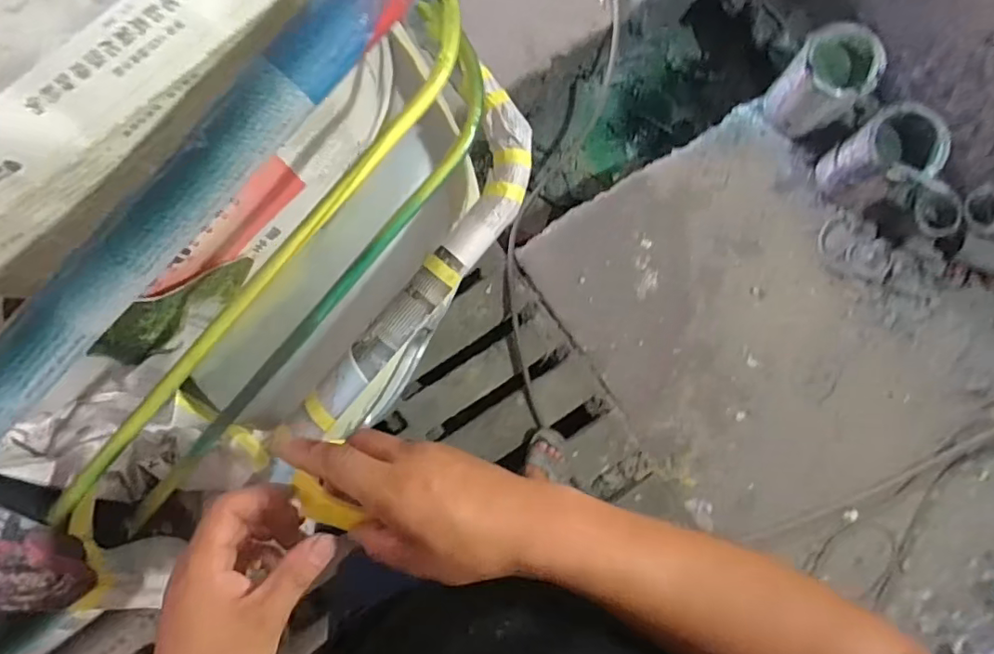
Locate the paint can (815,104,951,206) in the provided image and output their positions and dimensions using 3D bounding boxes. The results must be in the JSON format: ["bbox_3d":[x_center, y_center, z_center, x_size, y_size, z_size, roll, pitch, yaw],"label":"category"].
[{"bbox_3d":[0.837,-0.368,1.226,0.159,0.208,0.156,0,85,2],"label":"paint can"}]

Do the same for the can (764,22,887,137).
[{"bbox_3d":[0.741,-0.563,1.248,0.163,0.202,0.194,45,88,5],"label":"can"}]

